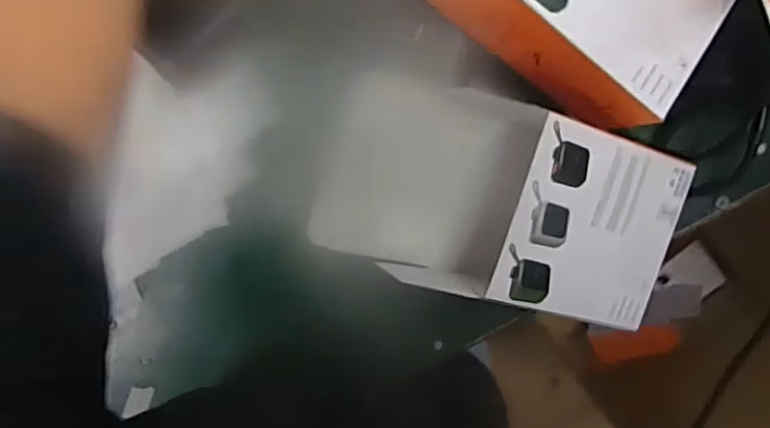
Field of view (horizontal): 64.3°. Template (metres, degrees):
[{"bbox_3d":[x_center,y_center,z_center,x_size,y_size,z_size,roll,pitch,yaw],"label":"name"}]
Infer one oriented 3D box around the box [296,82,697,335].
[{"bbox_3d":[0.063,-0.004,0.328,0.195,0.061,0.114,13,97,0],"label":"box"}]

